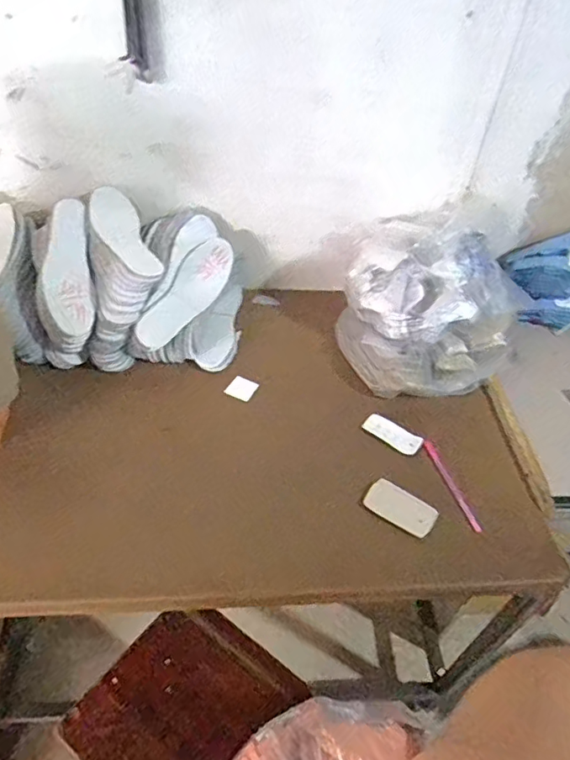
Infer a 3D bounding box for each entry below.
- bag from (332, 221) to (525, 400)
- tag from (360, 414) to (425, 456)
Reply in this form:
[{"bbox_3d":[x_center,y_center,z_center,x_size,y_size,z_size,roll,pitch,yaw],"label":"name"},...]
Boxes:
[{"bbox_3d":[0.280,-0.131,1.020,0.331,0.220,0.323,19,47,13],"label":"bag"},{"bbox_3d":[0.197,0.097,0.955,0.107,0.008,0.047,30,57,22],"label":"tag"}]

